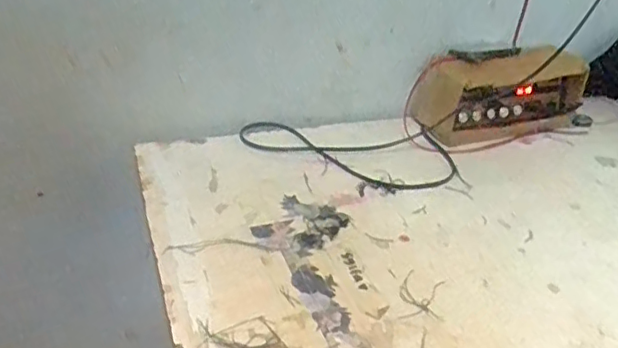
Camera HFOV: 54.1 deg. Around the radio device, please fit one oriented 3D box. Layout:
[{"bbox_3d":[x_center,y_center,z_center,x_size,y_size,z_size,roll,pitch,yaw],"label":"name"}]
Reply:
[{"bbox_3d":[0.225,-0.091,0.694,0.215,0.093,0.062,-10,34,-20],"label":"radio device"}]

